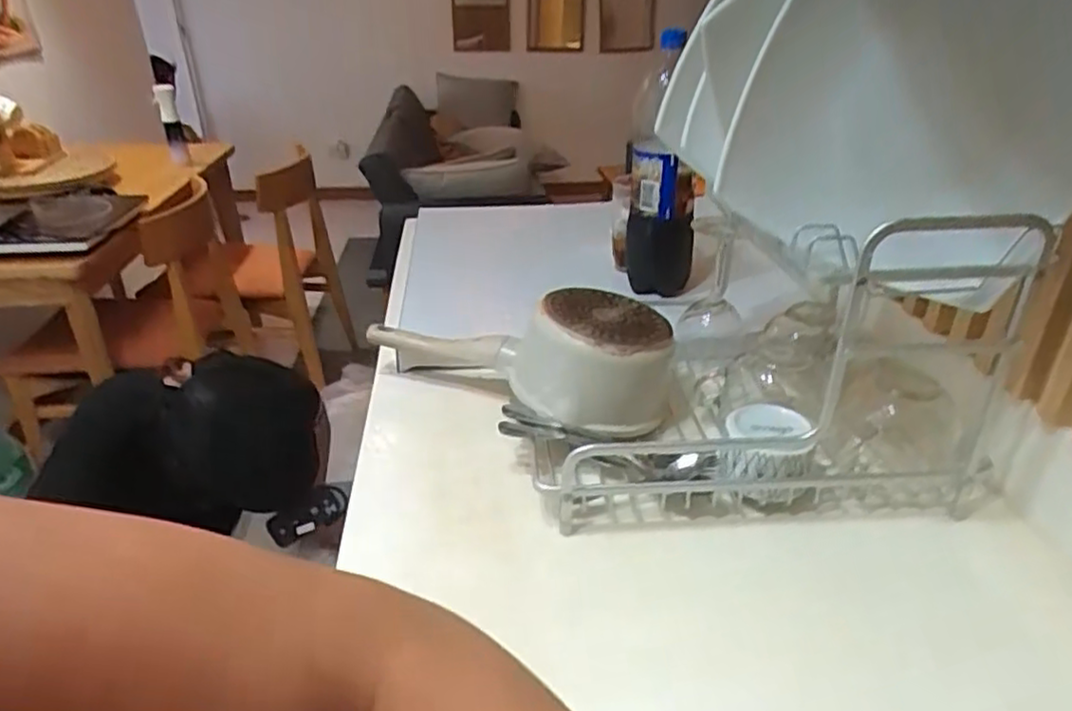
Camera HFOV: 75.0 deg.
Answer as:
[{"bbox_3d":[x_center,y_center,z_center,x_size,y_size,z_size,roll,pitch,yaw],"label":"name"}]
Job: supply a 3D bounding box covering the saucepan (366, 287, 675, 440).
[{"bbox_3d":[-0.020,-0.006,0.759,0.328,0.120,0.136,14,33,25],"label":"saucepan"}]

